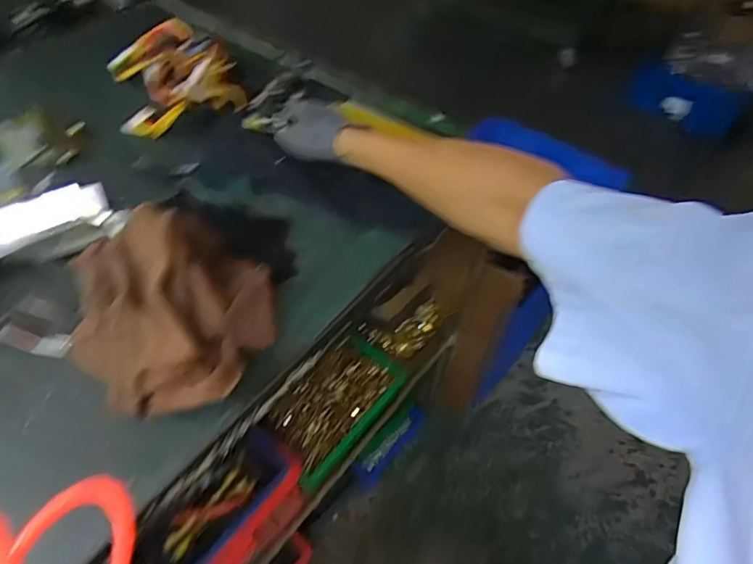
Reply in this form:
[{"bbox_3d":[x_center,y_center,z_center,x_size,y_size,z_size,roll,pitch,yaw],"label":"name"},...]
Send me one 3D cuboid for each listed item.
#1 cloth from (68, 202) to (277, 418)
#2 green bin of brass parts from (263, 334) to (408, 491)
[{"bbox_3d":[-0.185,0.024,0.468,0.182,0.073,0.180,35,57,23],"label":"cloth"},{"bbox_3d":[-0.067,0.197,0.841,0.138,0.061,0.249,32,56,21],"label":"green bin of brass parts"}]

